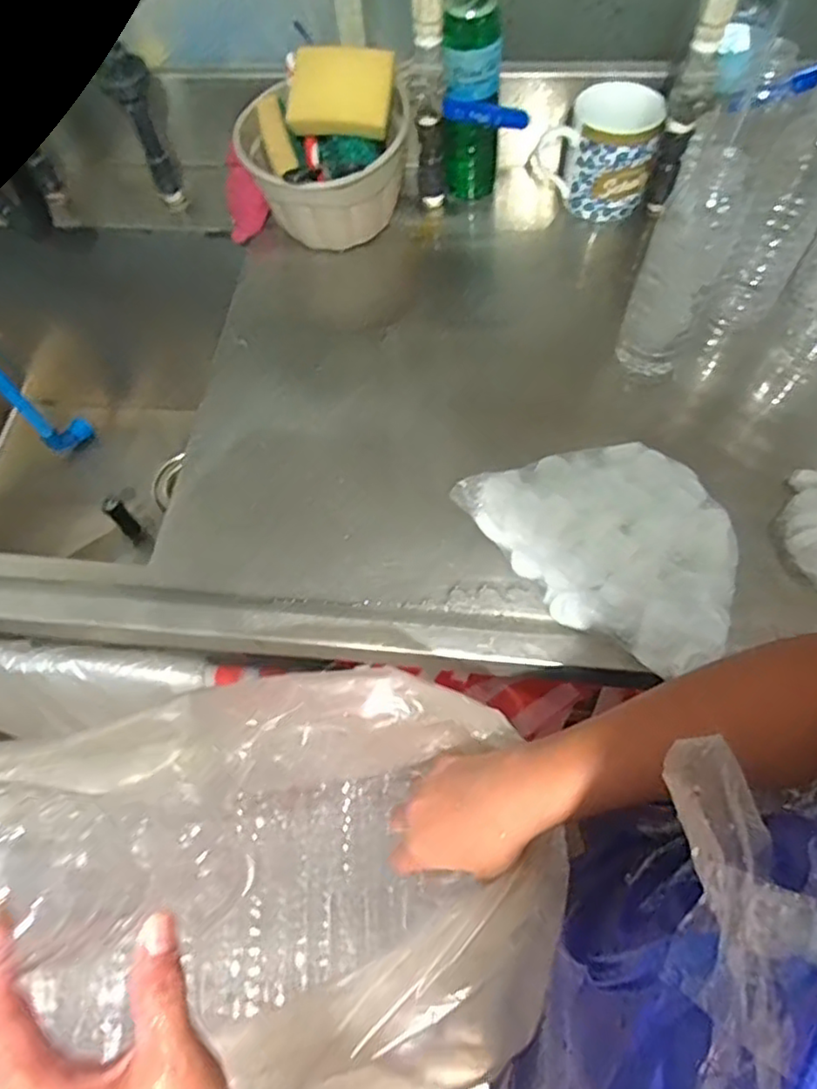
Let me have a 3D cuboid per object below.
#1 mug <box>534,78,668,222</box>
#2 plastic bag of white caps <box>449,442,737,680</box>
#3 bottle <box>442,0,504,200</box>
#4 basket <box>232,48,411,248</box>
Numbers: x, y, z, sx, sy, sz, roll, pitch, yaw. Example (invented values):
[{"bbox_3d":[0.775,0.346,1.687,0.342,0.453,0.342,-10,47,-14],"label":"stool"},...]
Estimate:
[{"bbox_3d":[0.199,-0.418,0.689,0.118,0.099,0.079,10,65,8],"label":"mug"},{"bbox_3d":[0.164,-0.003,0.519,0.148,0.062,0.207,-37,67,-15],"label":"plastic bag of white caps"},{"bbox_3d":[0.069,-0.475,0.674,0.058,0.207,0.067,8,64,7],"label":"bottle"},{"bbox_3d":[-0.084,-0.404,0.679,0.172,0.129,0.146,-8,63,-1],"label":"basket"}]

